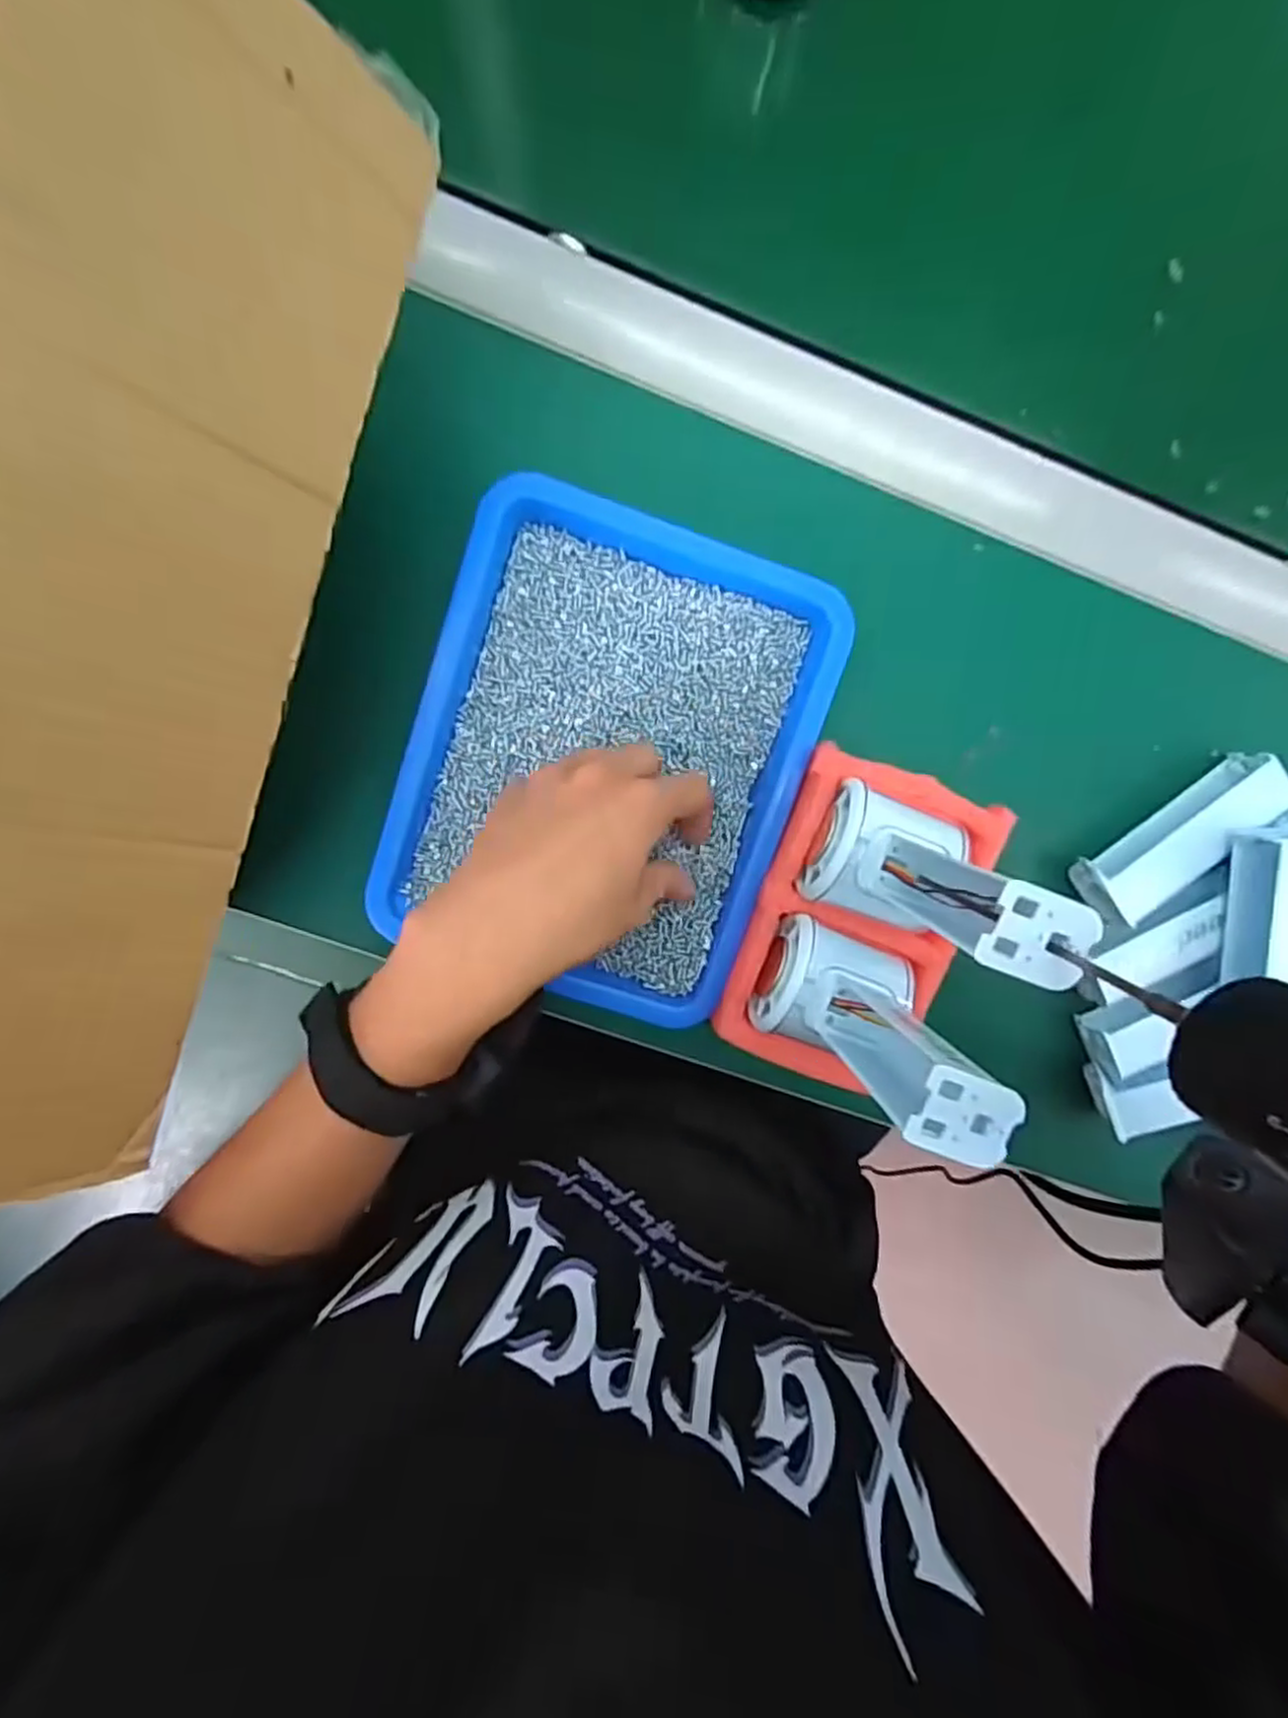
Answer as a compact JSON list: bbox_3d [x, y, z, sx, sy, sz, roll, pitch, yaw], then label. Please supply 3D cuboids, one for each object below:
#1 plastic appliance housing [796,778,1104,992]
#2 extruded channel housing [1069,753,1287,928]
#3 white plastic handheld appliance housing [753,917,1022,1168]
[{"bbox_3d":[0.106,0.006,0.266,0.056,0.141,0.048,20,97,-5],"label":"plastic appliance housing"},{"bbox_3d":[0.267,-0.008,0.352,0.100,0.026,0.037,-35,98,3],"label":"extruded channel housing"},{"bbox_3d":[0.085,0.066,0.270,0.055,0.124,0.050,24,96,-6],"label":"white plastic handheld appliance housing"}]

